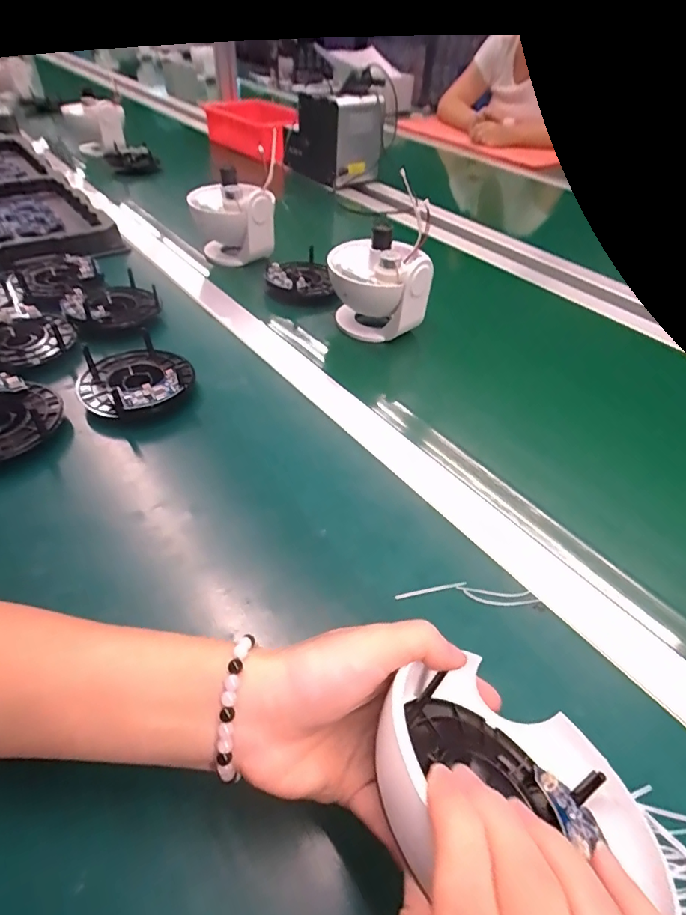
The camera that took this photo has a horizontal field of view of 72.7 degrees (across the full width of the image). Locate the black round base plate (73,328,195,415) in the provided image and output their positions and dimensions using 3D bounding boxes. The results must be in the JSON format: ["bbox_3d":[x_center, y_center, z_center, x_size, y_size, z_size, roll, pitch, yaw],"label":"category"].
[{"bbox_3d":[-0.194,-0.077,0.436,0.098,0.028,0.105,3,46,-3],"label":"black round base plate"}]

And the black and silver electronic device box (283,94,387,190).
[{"bbox_3d":[-0.020,-0.685,0.997,0.143,0.149,0.186,-29,55,-29],"label":"black and silver electronic device box"}]

